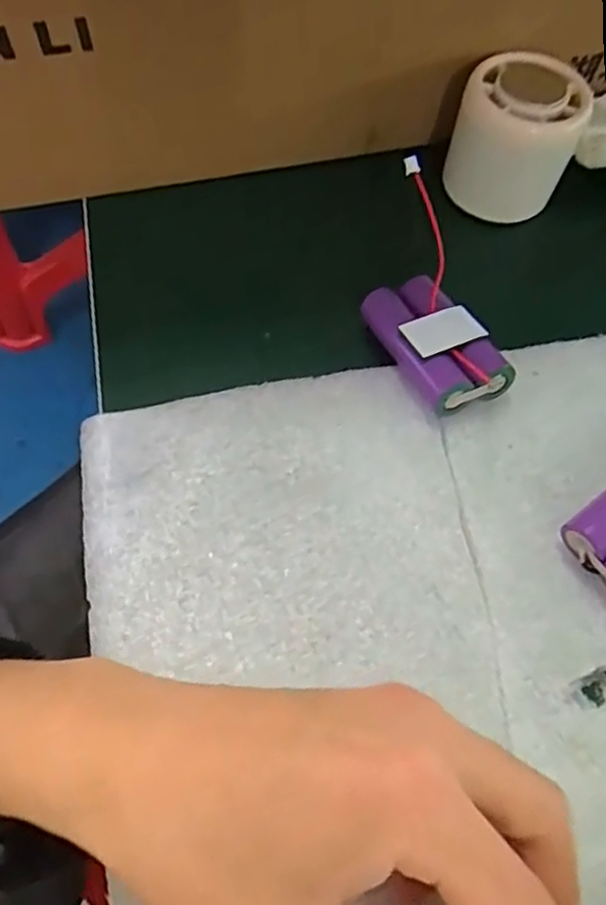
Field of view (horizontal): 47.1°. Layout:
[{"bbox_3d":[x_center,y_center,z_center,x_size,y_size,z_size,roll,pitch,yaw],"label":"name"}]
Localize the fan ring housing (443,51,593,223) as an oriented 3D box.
[{"bbox_3d":[0.100,-0.149,0.330,0.057,0.052,0.051,18,63,9],"label":"fan ring housing"}]

